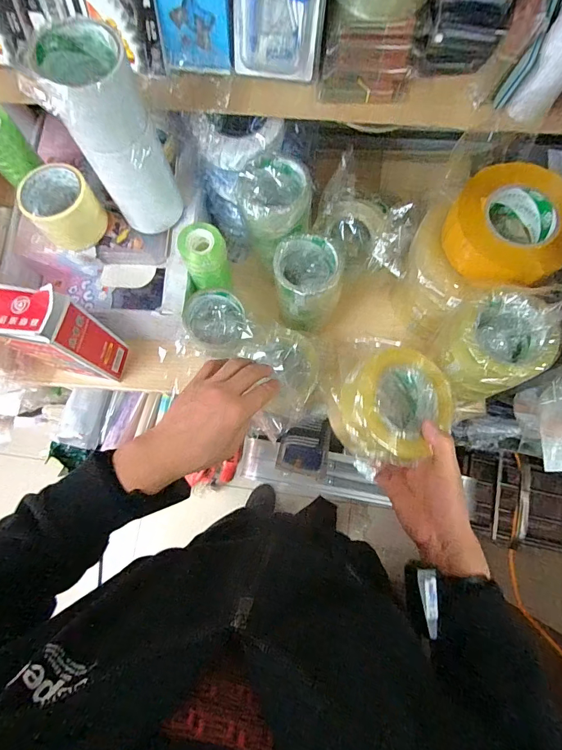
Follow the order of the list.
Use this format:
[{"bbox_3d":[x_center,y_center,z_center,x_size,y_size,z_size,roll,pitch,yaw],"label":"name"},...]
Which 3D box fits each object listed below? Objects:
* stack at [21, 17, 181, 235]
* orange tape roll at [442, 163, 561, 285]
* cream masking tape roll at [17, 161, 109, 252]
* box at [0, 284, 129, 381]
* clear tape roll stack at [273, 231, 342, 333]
[{"bbox_3d":[-0.190,-0.275,0.464,0.083,0.211,0.097,-8,77,-1],"label":"stack"},{"bbox_3d":[0.280,-0.176,0.462,0.144,0.046,0.143,0,77,1],"label":"orange tape roll"},{"bbox_3d":[-0.301,-0.234,0.537,0.085,0.068,0.089,0,77,1],"label":"cream masking tape roll"},{"bbox_3d":[-0.297,-0.048,0.518,0.100,0.187,0.071,13,77,4],"label":"box"},{"bbox_3d":[0.034,-0.127,0.549,0.090,0.126,0.095,-4,77,0],"label":"clear tape roll stack"}]

